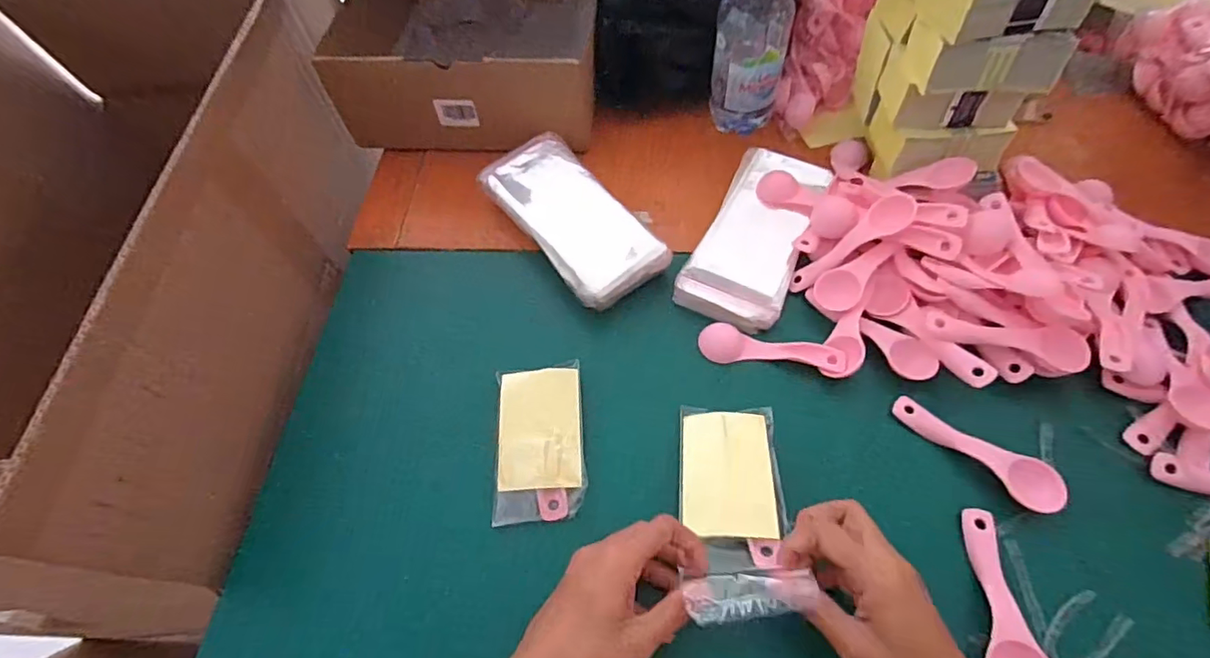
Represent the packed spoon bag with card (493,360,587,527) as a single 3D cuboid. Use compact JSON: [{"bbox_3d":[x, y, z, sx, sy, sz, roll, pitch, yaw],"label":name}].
[{"bbox_3d":[-0.048,0.082,0.404,0.064,0.010,0.114,-4,65,-2],"label":"packed spoon bag with card"}]

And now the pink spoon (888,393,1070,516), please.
[{"bbox_3d":[0.262,0.089,0.388,0.112,0.020,0.034,34,66,20],"label":"pink spoon"}]

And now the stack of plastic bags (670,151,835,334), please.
[{"bbox_3d":[0.139,-0.087,0.493,0.087,0.025,0.188,24,61,16],"label":"stack of plastic bags"}]

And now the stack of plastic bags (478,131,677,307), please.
[{"bbox_3d":[-0.032,-0.104,0.494,0.086,0.029,0.184,-33,64,-16],"label":"stack of plastic bags"}]

